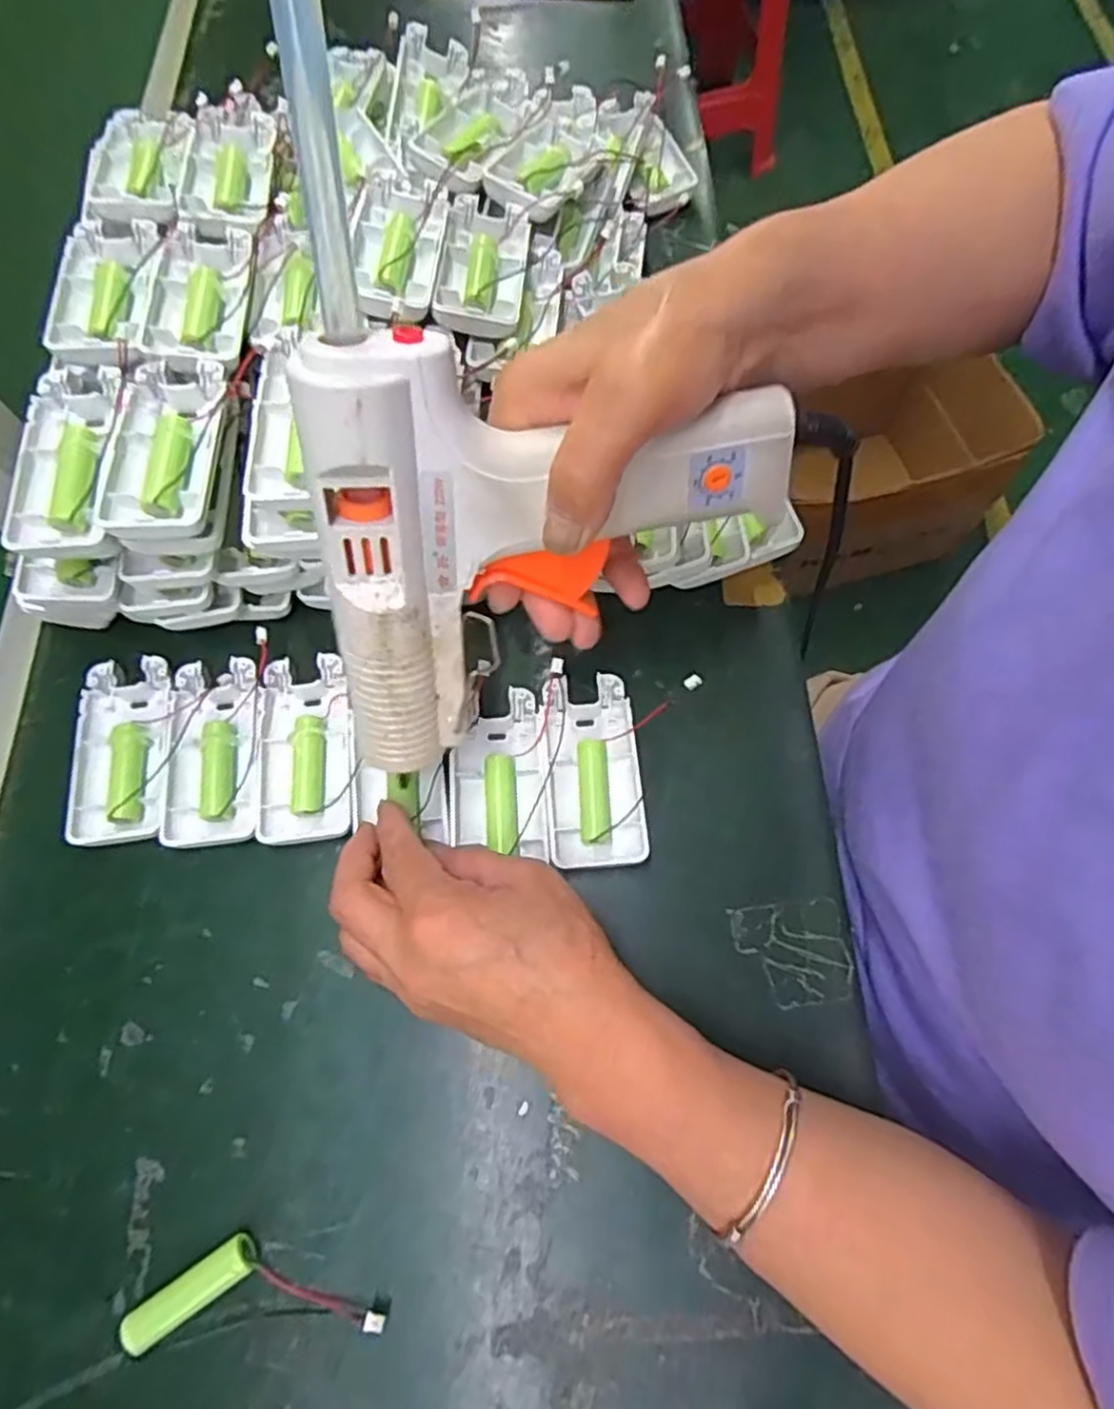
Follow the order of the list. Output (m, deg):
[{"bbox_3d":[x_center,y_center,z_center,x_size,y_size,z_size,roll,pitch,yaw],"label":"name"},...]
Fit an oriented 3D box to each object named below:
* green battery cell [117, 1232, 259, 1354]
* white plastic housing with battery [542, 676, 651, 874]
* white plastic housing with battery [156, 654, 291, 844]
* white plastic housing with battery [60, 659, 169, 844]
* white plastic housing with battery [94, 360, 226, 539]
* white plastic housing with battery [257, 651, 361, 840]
[{"bbox_3d":[-0.142,0.227,0.281,0.051,0.015,0.015,-32,69,-11],"label":"green battery cell"},{"bbox_3d":[0.016,0.032,0.353,0.045,0.016,0.091,-5,67,1],"label":"white plastic housing with battery"},{"bbox_3d":[-0.165,0.023,0.364,0.054,0.017,0.093,-3,67,1],"label":"white plastic housing with battery"},{"bbox_3d":[-0.213,0.022,0.361,0.047,0.017,0.091,-7,67,0],"label":"white plastic housing with battery"},{"bbox_3d":[-0.175,-0.117,0.329,0.044,0.014,0.098,-3,67,2],"label":"white plastic housing with battery"},{"bbox_3d":[-0.121,0.021,0.363,0.047,0.019,0.093,-4,67,1],"label":"white plastic housing with battery"}]

